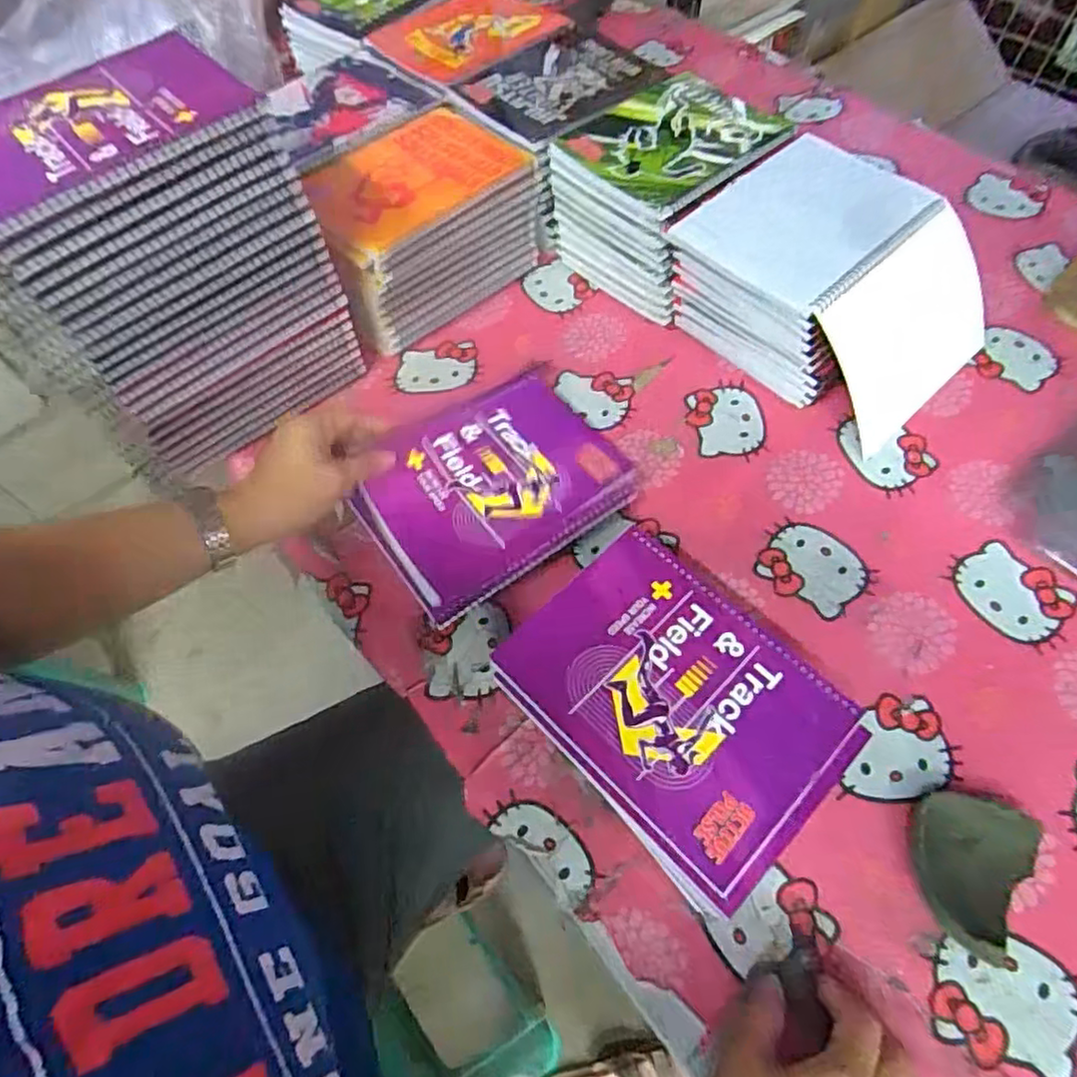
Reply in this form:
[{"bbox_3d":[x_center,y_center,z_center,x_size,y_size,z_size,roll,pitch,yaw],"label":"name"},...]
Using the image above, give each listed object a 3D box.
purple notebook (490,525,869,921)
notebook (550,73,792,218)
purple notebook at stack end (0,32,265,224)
[{"bbox_3d":[0.089,0.103,0.429,0.154,0.011,0.206,-41,66,-18],"label":"purple notebook"},{"bbox_3d":[0.133,-0.392,0.644,0.181,0.016,0.160,-38,65,-17],"label":"notebook"},{"bbox_3d":[-0.308,-0.285,0.456,0.200,0.021,0.143,-37,67,-14],"label":"purple notebook at stack end"}]

